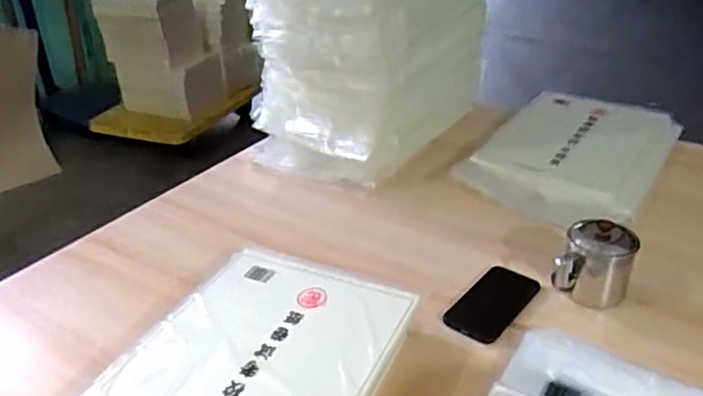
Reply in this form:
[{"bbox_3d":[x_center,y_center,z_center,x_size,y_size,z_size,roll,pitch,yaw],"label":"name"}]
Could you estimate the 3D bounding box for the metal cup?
[{"bbox_3d":[0.328,0.083,0.837,0.086,0.089,0.086,-2,31,1],"label":"metal cup"}]

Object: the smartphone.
[{"bbox_3d":[0.195,0.145,0.861,0.080,0.015,0.150,23,39,35],"label":"smartphone"}]

